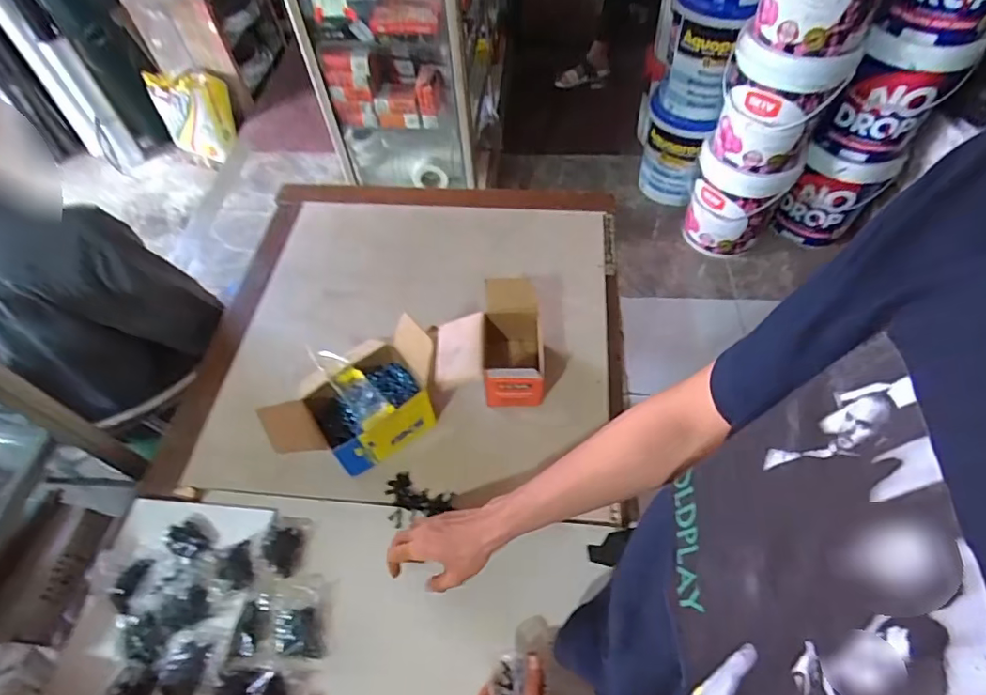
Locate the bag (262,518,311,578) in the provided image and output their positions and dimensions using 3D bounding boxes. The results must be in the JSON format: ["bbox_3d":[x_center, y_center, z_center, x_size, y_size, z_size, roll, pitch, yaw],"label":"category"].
[{"bbox_3d":[-0.268,0.250,0.678,0.047,0.029,0.072,4,55,5],"label":"bag"}]

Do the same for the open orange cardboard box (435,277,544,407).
[{"bbox_3d":[-0.005,-0.001,0.791,0.154,0.120,0.161,-3,55,1],"label":"open orange cardboard box"}]

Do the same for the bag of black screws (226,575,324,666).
[{"bbox_3d":[-0.255,0.321,0.626,0.102,0.032,0.094,-8,55,-3],"label":"bag of black screws"}]

